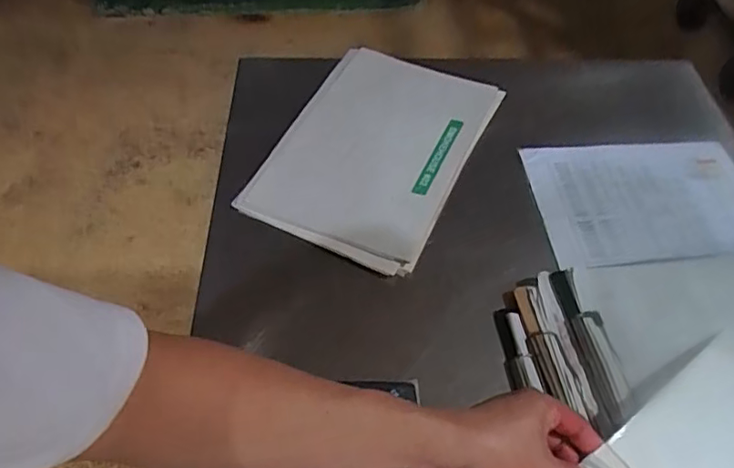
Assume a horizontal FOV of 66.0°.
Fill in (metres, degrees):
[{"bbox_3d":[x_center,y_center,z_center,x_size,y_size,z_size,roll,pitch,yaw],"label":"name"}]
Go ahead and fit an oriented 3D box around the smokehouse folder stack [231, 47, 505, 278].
[{"bbox_3d":[0.016,-0.126,0.752,0.240,0.029,0.373,21,55,14],"label":"smokehouse folder stack"}]

